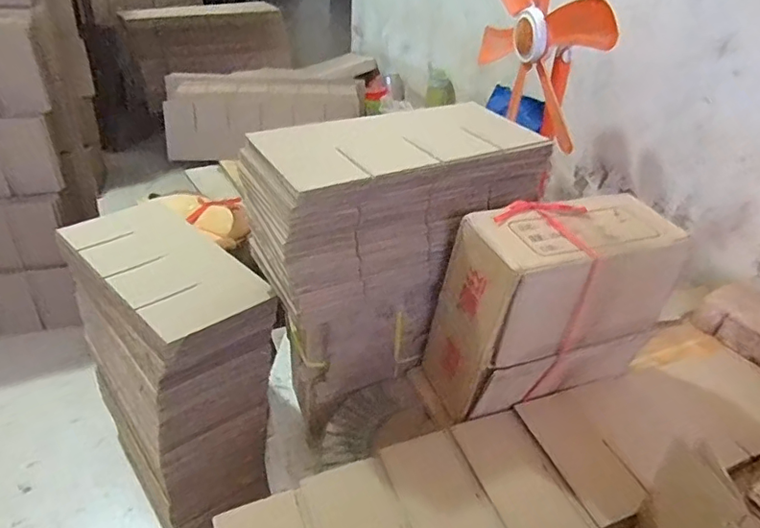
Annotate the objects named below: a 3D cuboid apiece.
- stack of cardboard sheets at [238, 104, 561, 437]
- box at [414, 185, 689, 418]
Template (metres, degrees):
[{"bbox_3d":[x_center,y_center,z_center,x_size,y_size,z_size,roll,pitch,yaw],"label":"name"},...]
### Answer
[{"bbox_3d":[0.010,-0.016,0.783,0.369,0.344,0.191,-17,39,-29],"label":"stack of cardboard sheets"},{"bbox_3d":[0.228,0.061,0.724,0.278,0.265,0.132,-10,36,-21],"label":"box"}]

